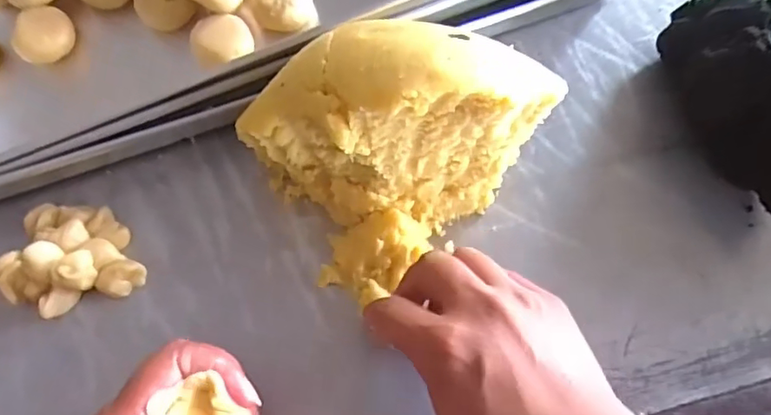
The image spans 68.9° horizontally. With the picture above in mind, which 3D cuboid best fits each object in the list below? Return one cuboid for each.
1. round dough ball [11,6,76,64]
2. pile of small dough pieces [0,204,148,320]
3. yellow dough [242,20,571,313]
[{"bbox_3d":[-0.233,-0.115,0.388,0.040,0.034,0.034,-33,73,-12],"label":"round dough ball"},{"bbox_3d":[-0.196,0.028,0.341,0.073,0.031,0.071,0,69,-1],"label":"pile of small dough pieces"},{"bbox_3d":[0.007,-0.043,0.316,0.144,0.132,0.115,-42,76,-15],"label":"yellow dough"}]

